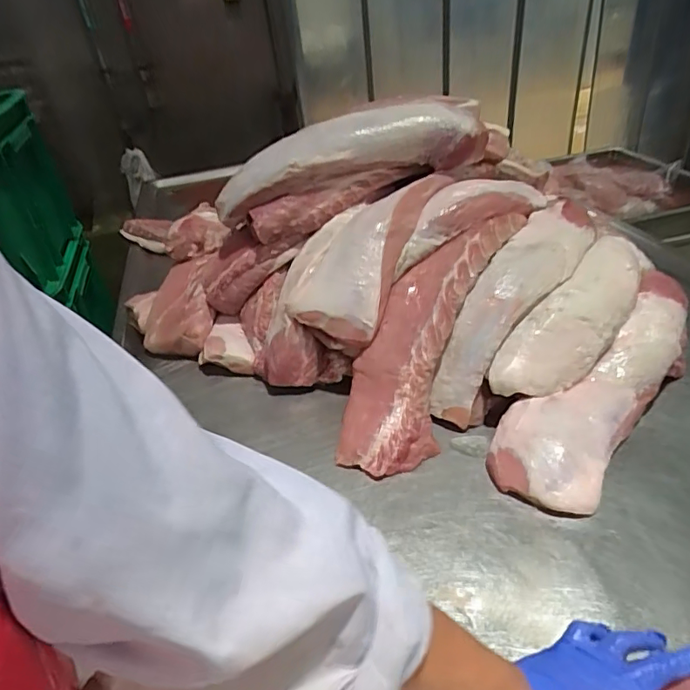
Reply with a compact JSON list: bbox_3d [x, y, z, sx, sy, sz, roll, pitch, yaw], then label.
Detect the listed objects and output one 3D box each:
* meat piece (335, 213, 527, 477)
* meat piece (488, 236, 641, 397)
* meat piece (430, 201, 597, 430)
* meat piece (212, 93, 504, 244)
[{"bbox_3d":[0.119,-0.028,0.797,0.150,0.066,0.470,16,69,31],"label":"meat piece"},{"bbox_3d":[0.353,-0.049,0.776,0.372,0.086,0.098,-43,45,-20],"label":"meat piece"},{"bbox_3d":[0.264,-0.080,0.798,0.097,0.097,0.441,24,67,39],"label":"meat piece"},{"bbox_3d":[0.032,-0.316,0.931,0.542,0.165,0.126,-13,36,-8],"label":"meat piece"}]

